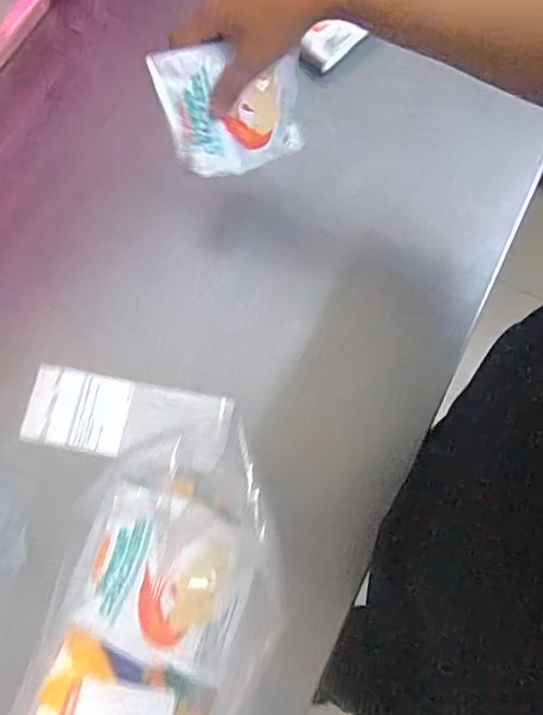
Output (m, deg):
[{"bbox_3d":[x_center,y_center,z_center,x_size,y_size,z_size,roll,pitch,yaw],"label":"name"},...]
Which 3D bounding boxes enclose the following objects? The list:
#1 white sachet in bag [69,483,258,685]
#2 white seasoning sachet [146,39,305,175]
[{"bbox_3d":[-0.064,0.137,0.378,0.098,0.022,0.092,17,73,5],"label":"white sachet in bag"},{"bbox_3d":[-0.031,-0.190,0.467,0.102,0.093,0.018,-8,36,1],"label":"white seasoning sachet"}]

